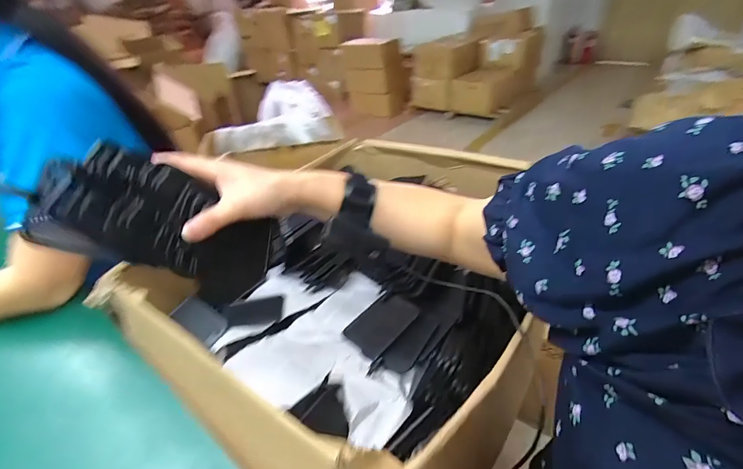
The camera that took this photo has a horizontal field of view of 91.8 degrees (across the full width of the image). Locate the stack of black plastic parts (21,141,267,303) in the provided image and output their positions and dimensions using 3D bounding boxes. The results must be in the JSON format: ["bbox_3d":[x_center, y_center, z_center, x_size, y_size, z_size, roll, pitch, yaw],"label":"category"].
[{"bbox_3d":[-0.194,-0.003,0.346,0.089,0.191,0.064,-50,35,15],"label":"stack of black plastic parts"}]

